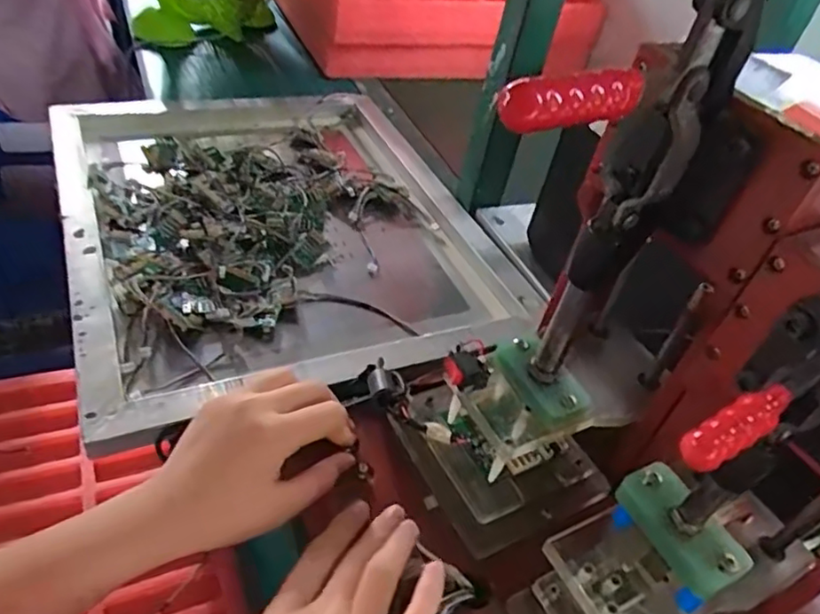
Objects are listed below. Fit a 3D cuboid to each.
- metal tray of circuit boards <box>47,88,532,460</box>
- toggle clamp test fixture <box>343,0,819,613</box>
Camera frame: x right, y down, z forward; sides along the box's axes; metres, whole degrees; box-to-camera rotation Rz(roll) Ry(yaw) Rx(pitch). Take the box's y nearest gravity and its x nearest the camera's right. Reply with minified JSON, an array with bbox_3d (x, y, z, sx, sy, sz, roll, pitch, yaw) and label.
[{"bbox_3d":[-0.144,-0.102,0.684,0.421,0.064,0.510,-10,46,-25],"label":"metal tray of circuit boards"},{"bbox_3d":[0.091,0.042,0.279,0.216,0.282,0.224,-19,48,-24],"label":"toggle clamp test fixture"}]

